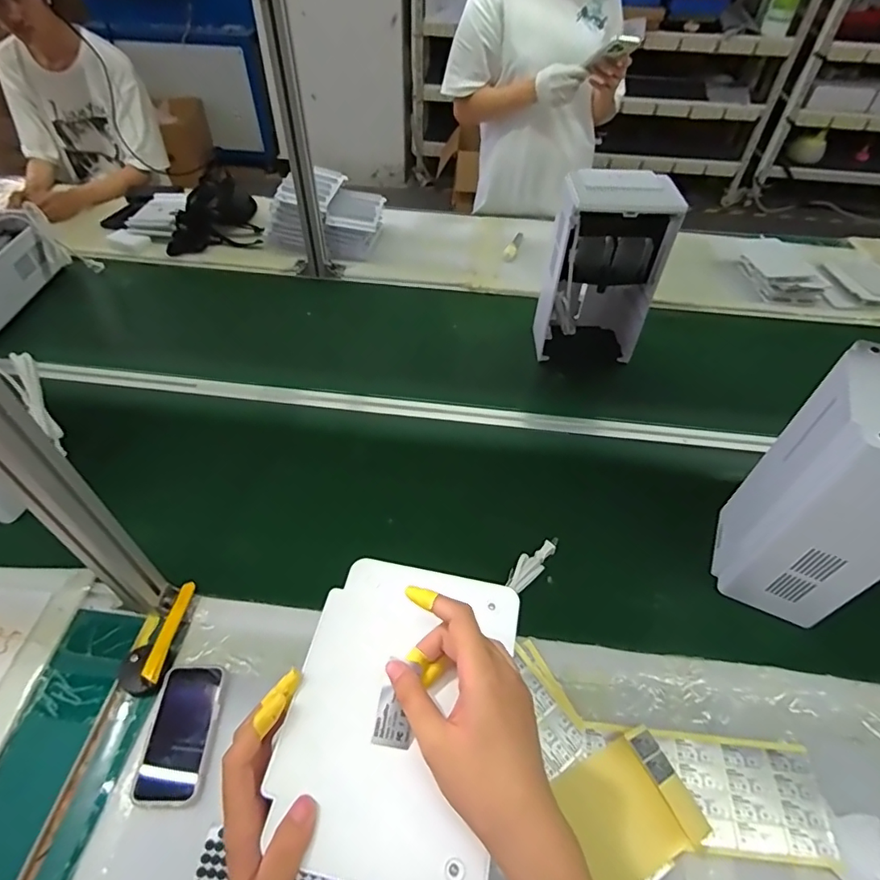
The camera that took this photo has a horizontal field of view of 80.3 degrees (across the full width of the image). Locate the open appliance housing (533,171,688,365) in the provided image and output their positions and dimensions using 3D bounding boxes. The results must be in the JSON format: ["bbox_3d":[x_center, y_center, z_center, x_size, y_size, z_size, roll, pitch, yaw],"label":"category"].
[{"bbox_3d":[0.320,-0.338,1.047,0.211,0.359,0.160,4,50,3],"label":"open appliance housing"}]

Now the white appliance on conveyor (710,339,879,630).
[{"bbox_3d":[0.515,0.072,0.693,0.148,0.336,0.184,22,53,17],"label":"white appliance on conveyor"}]

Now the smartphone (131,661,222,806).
[{"bbox_3d":[-0.319,0.357,0.644,0.074,0.017,0.147,2,50,1],"label":"smartphone"}]

